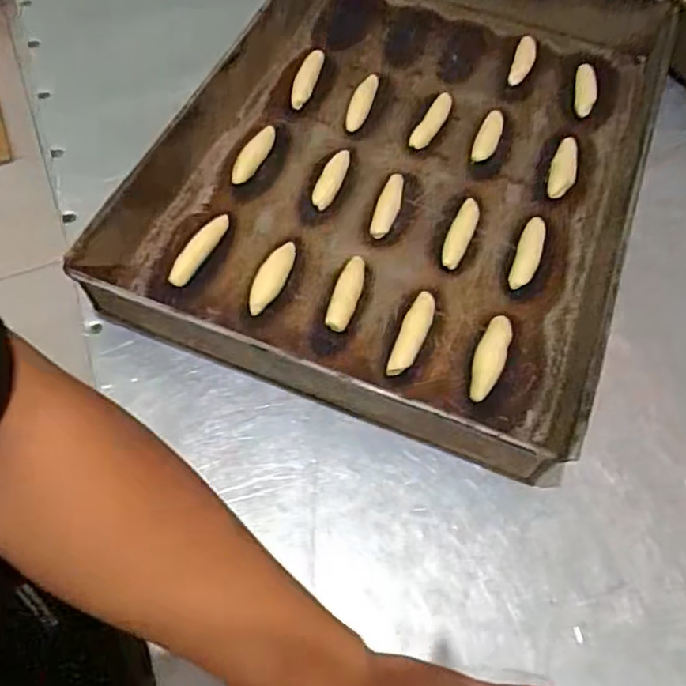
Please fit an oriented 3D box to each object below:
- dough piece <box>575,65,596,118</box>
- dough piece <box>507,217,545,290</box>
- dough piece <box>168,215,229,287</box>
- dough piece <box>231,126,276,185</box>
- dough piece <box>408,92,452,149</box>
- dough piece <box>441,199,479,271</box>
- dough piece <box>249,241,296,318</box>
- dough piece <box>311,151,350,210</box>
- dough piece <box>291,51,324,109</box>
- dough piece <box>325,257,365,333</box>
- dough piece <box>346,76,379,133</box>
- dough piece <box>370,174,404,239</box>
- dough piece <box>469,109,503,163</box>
[{"bbox_3d":[0.235,-0.244,0.597,0.021,0.013,0.066,12,62,5],"label":"dough piece"},{"bbox_3d":[0.151,-0.074,0.502,0.020,0.008,0.077,20,63,9],"label":"dough piece"},{"bbox_3d":[-0.116,-0.077,0.494,0.013,0.012,0.075,25,63,12],"label":"dough piece"},{"bbox_3d":[-0.079,-0.169,0.547,0.017,0.015,0.071,21,63,10],"label":"dough piece"},{"bbox_3d":[0.084,-0.207,0.573,0.018,0.008,0.076,25,64,12],"label":"dough piece"},{"bbox_3d":[0.097,-0.091,0.510,0.019,0.011,0.074,21,63,10],"label":"dough piece"},{"bbox_3d":[-0.056,-0.053,0.485,0.020,0.011,0.070,19,63,9],"label":"dough piece"},{"bbox_3d":[-0.010,-0.143,0.535,0.019,0.013,0.065,17,62,8],"label":"dough piece"},{"bbox_3d":[-0.035,-0.256,0.595,0.019,0.012,0.073,14,62,6],"label":"dough piece"},{"bbox_3d":[0.004,-0.041,0.478,0.017,0.018,0.069,16,62,7],"label":"dough piece"},{"bbox_3d":[0.017,-0.228,0.581,0.019,0.008,0.070,15,62,7],"label":"dough piece"},{"bbox_3d":[0.039,-0.117,0.522,0.019,0.008,0.067,14,62,6],"label":"dough piece"},{"bbox_3d":[0.134,-0.190,0.563,0.020,0.008,0.065,21,63,10],"label":"dough piece"}]

